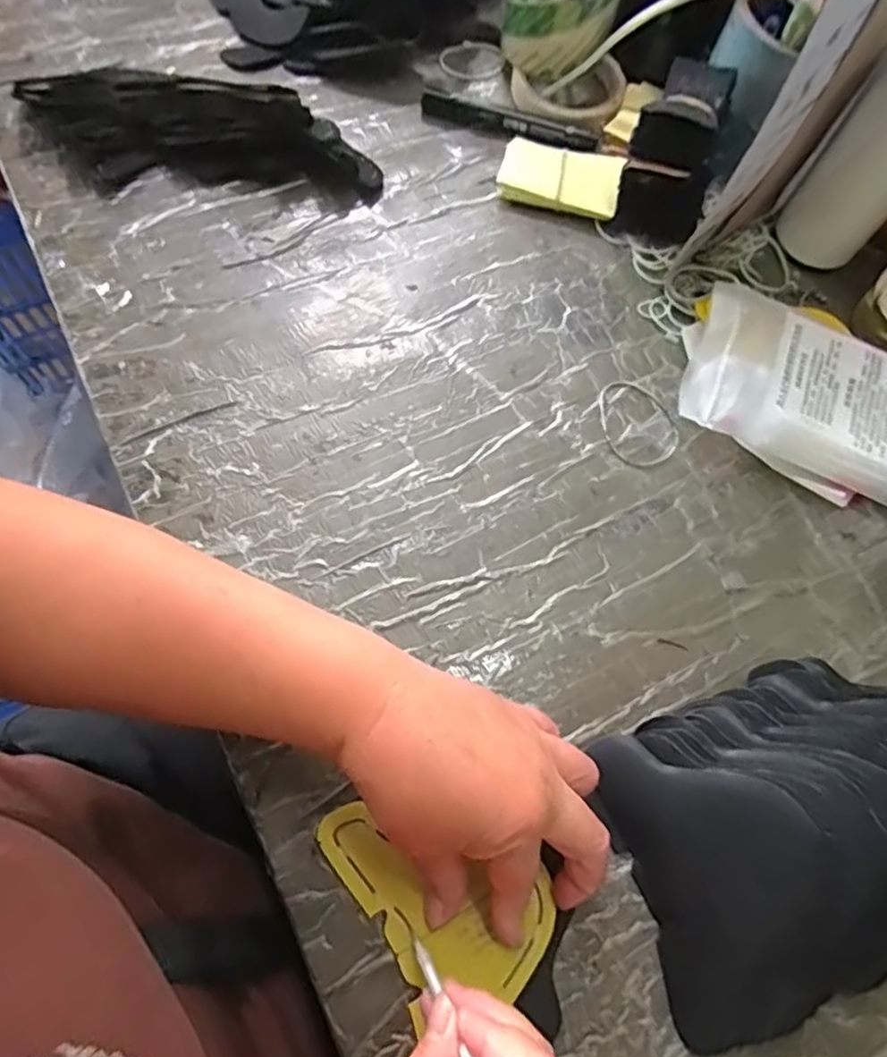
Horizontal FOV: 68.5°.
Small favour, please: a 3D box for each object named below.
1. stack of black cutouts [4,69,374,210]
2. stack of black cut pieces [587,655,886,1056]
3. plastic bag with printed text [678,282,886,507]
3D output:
[{"bbox_3d":[-0.177,-0.298,0.484,0.260,0.041,0.114,3,68,-3],"label":"stack of black cutouts"},{"bbox_3d":[0.186,0.149,0.325,0.197,0.048,0.150,-16,70,-10],"label":"stack of black cut pieces"},{"bbox_3d":[0.250,-0.082,0.430,0.181,0.044,0.103,23,68,5],"label":"plastic bag with printed text"}]

